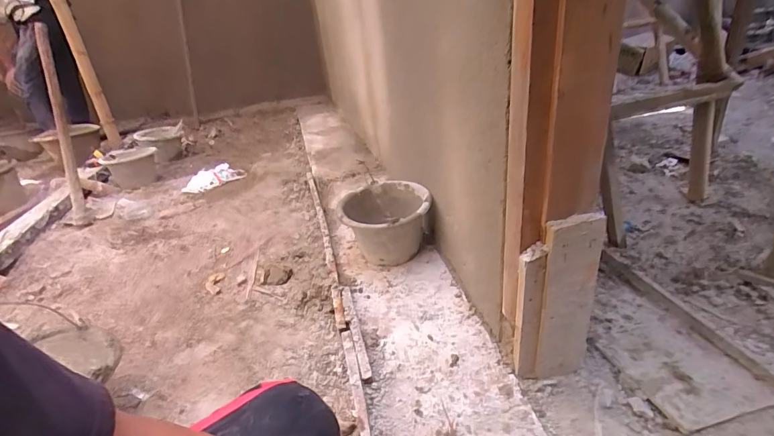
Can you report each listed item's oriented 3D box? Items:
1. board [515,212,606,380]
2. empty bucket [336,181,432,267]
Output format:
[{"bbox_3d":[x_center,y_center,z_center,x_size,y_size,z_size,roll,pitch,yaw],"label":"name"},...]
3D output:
[{"bbox_3d":[0.289,0.149,0.676,0.127,0.321,0.024,-10,28,-5],"label":"board"},{"bbox_3d":[-0.001,0.026,1.093,0.238,0.171,0.248,-4,28,7],"label":"empty bucket"}]

